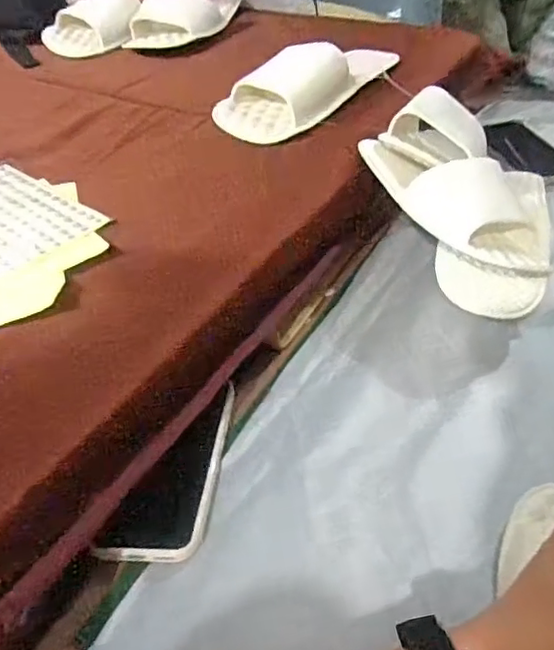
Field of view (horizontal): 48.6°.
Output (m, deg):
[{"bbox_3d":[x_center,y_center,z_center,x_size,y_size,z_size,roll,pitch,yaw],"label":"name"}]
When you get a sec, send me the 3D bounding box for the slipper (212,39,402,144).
[{"bbox_3d":[0.035,-0.286,0.690,0.104,0.068,0.237,22,48,26],"label":"slipper"}]

